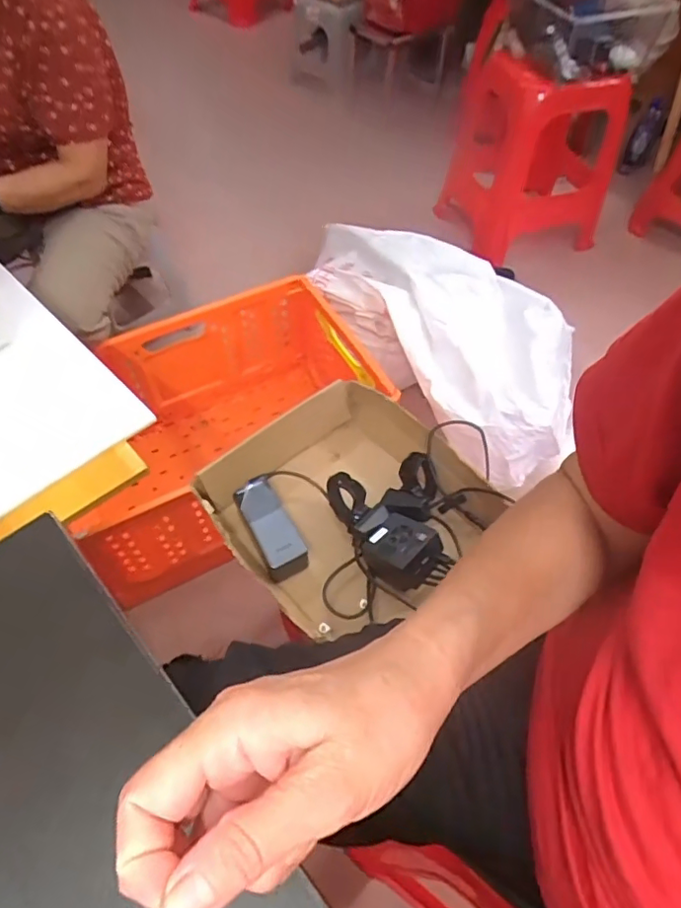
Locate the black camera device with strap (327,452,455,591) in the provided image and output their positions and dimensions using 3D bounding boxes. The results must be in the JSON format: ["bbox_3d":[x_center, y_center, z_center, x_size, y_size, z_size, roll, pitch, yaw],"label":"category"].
[{"bbox_3d":[0.082,0.092,0.749,0.153,0.061,0.184,-15,58,-11],"label":"black camera device with strap"}]

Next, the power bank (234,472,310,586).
[{"bbox_3d":[-0.098,0.097,0.763,0.059,0.043,0.147,-25,60,-17],"label":"power bank"}]

